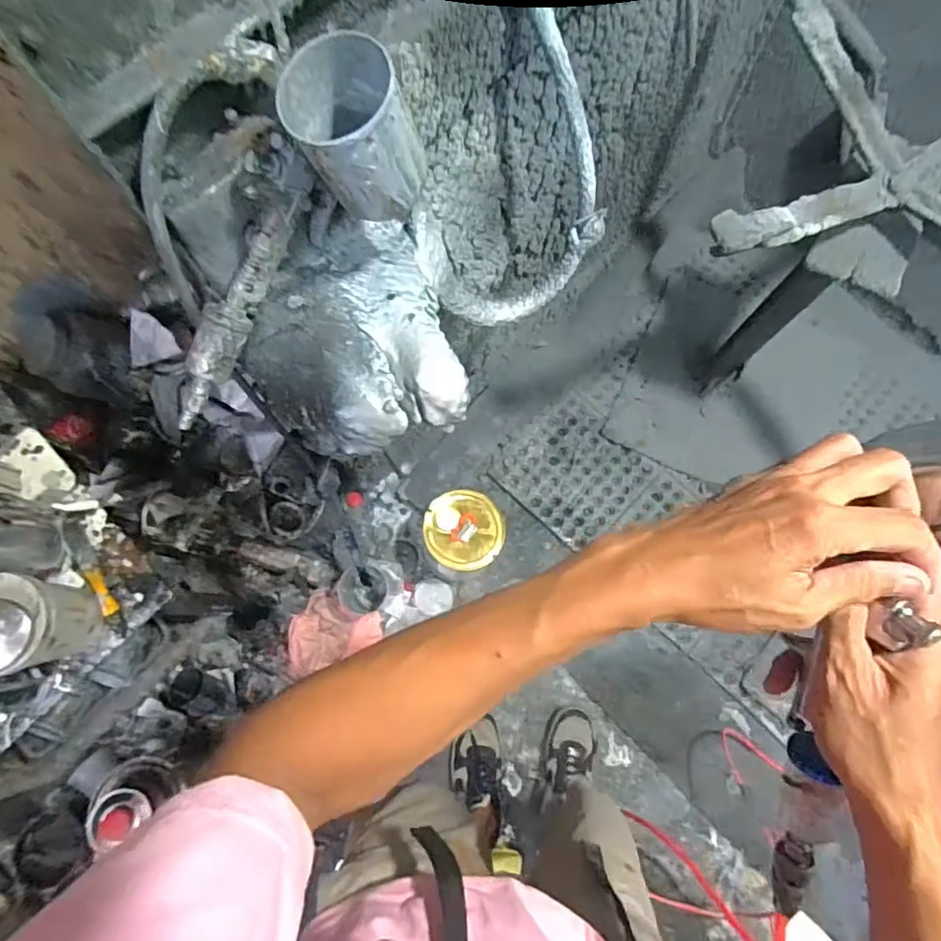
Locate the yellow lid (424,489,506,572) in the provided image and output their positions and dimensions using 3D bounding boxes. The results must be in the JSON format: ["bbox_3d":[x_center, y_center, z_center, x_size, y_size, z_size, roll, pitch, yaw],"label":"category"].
[{"bbox_3d":[-0.013,0.122,1.159,0.161,0.032,0.158,0,75,1],"label":"yellow lid"}]

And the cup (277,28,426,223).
[{"bbox_3d":[-0.083,-0.240,0.399,0.082,0.084,0.086,-29,76,-6],"label":"cup"}]

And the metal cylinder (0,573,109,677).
[{"bbox_3d":[-0.536,0.187,0.686,0.109,0.175,0.107,0,75,1],"label":"metal cylinder"}]

